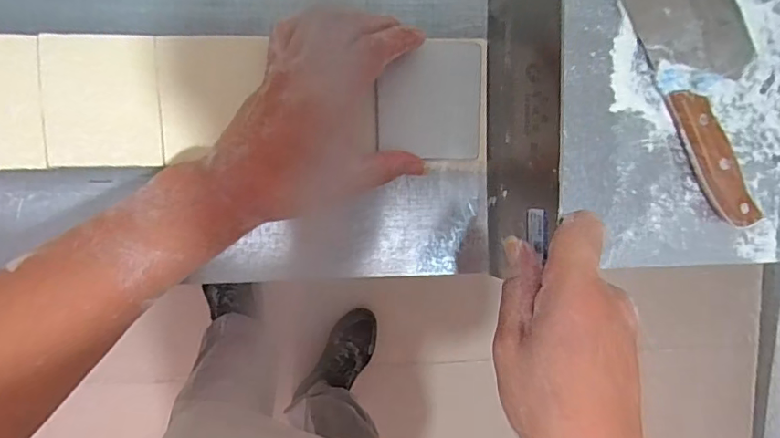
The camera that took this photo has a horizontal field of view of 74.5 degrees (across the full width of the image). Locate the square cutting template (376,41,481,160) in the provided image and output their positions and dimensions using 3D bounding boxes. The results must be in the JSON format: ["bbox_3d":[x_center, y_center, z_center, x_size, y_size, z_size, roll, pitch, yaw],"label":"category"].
[{"bbox_3d":[0.030,-0.087,0.377,0.073,0.007,0.083,-1,96,-7],"label":"square cutting template"}]

